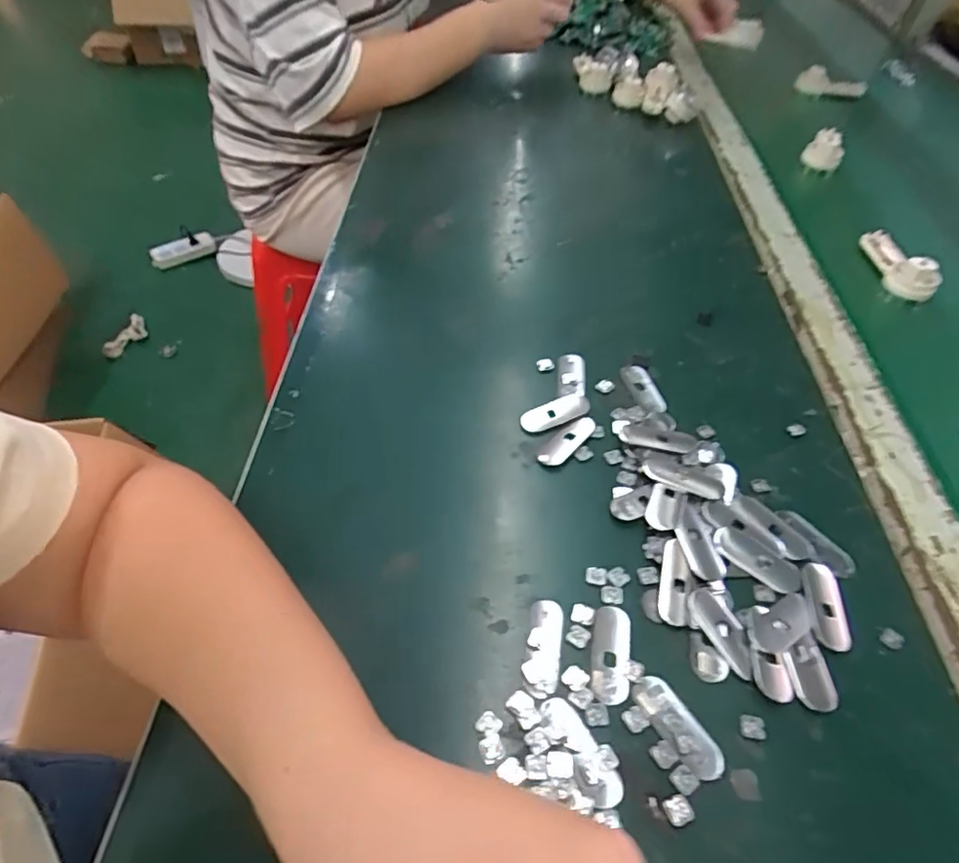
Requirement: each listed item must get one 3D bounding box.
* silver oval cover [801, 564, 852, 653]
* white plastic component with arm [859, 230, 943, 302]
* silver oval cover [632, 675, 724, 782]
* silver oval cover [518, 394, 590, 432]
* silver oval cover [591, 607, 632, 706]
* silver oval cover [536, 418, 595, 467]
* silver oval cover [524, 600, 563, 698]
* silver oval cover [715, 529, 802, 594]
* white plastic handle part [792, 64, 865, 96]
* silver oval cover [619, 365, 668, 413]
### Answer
[{"bbox_3d":[0.193,0.096,0.324,0.021,0.004,0.050,7,50,4],"label":"silver oval cover"},{"bbox_3d":[0.393,-0.162,0.546,0.039,0.032,0.090,4,50,2],"label":"white plastic component with arm"},{"bbox_3d":[0.096,0.142,0.283,0.020,0.004,0.050,-27,56,-22],"label":"silver oval cover"},{"bbox_3d":[0.054,-0.013,0.415,0.052,0.004,0.019,-19,53,-17],"label":"silver oval cover"},{"bbox_3d":[0.069,0.115,0.304,0.019,0.004,0.050,10,50,6],"label":"silver oval cover"},{"bbox_3d":[0.059,0.006,0.394,0.018,0.004,0.049,33,57,24],"label":"silver oval cover"},{"bbox_3d":[0.034,0.112,0.305,0.017,0.004,0.050,9,50,5],"label":"silver oval cover"},{"bbox_3d":[0.162,0.073,0.339,0.051,0.005,0.021,29,55,21],"label":"silver oval cover"},{"bbox_3d":[0.504,-0.501,0.836,0.102,0.039,0.016,-2,50,-4],"label":"white plastic handle part"},{"bbox_3d":[0.123,-0.032,0.436,0.020,0.004,0.050,-16,52,-15],"label":"silver oval cover"}]

